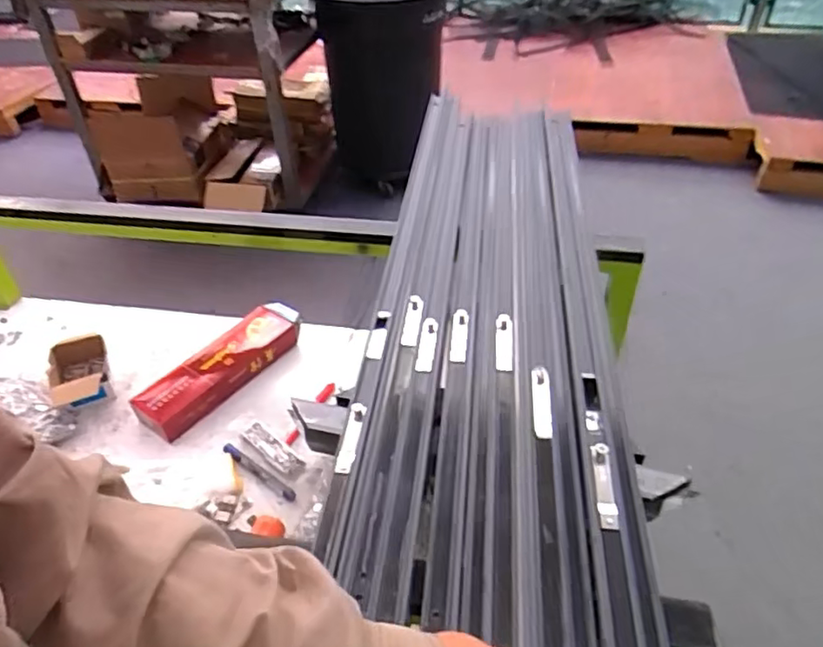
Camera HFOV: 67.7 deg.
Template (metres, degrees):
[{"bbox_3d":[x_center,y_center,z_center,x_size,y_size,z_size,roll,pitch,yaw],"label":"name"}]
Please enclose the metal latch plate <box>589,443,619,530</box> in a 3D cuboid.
[{"bbox_3d":[0.168,0.142,0.539,0.017,0.005,0.083,-11,40,18],"label":"metal latch plate"}]

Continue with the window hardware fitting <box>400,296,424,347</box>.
[{"bbox_3d":[0.000,-0.003,0.754,0.020,0.010,0.086,4,41,7],"label":"window hardware fitting"}]

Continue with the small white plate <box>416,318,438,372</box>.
[{"bbox_3d":[0.019,0.026,0.716,0.017,0.009,0.081,14,44,-1],"label":"small white plate"}]

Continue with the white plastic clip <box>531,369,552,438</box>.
[{"bbox_3d":[0.131,0.079,0.614,0.018,0.013,0.084,3,41,5],"label":"white plastic clip"}]

